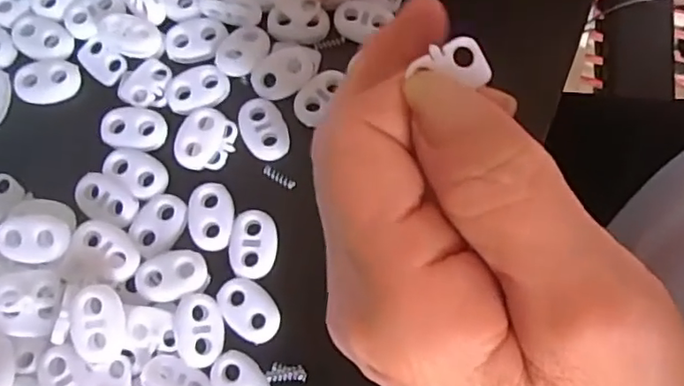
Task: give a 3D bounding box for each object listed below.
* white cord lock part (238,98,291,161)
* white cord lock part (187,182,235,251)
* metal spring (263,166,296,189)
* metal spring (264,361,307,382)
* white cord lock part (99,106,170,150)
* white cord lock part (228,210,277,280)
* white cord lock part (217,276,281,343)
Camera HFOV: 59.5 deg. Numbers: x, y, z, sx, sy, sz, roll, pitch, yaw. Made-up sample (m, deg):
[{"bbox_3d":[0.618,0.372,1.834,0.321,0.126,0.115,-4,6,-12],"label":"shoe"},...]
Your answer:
[{"bbox_3d":[-0.028,-0.022,0.208,0.015,0.004,0.022,-23,77,-6],"label":"white cord lock part"},{"bbox_3d":[-0.044,0.007,0.200,0.015,0.004,0.022,3,75,1],"label":"white cord lock part"},{"bbox_3d":[-0.022,-0.006,0.206,0.012,0.004,0.004,29,77,7],"label":"metal spring"},{"bbox_3d":[-0.018,0.057,0.189,0.012,0.004,0.006,2,75,0],"label":"metal spring"},{"bbox_3d":[-0.073,-0.023,0.207,0.021,0.004,0.015,8,76,2],"label":"white cord lock part"},{"bbox_3d":[-0.029,0.017,0.198,0.015,0.004,0.022,7,76,2],"label":"white cord lock part"},{"bbox_3d":[-0.030,0.037,0.191,0.015,0.004,0.023,-44,80,-10],"label":"white cord lock part"}]

